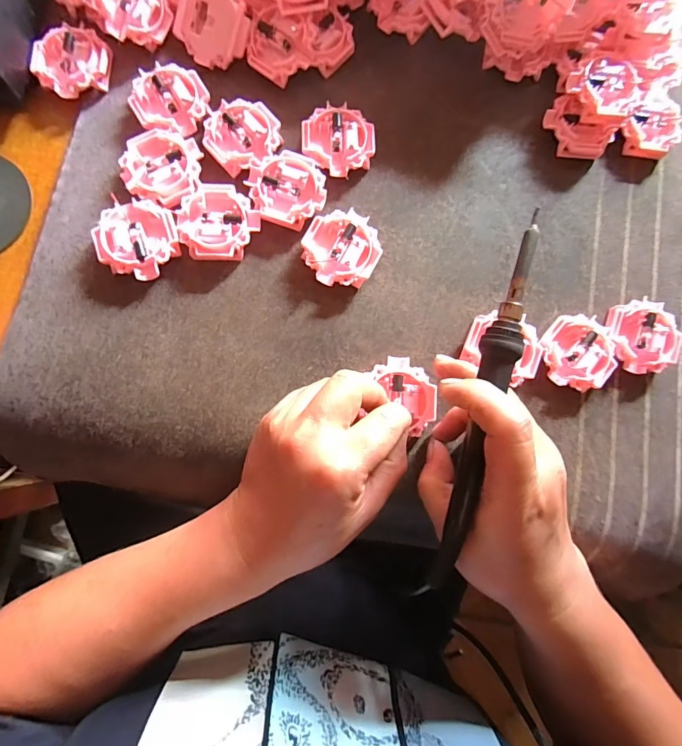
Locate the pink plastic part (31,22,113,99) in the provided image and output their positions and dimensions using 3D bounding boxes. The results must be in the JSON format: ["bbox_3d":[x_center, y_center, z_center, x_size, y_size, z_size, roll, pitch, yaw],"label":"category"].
[{"bbox_3d":[-0.195,-0.226,0.289,0.052,0.015,0.048,1,82,-5],"label":"pink plastic part"}]

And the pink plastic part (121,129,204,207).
[{"bbox_3d":[-0.125,-0.143,0.281,0.050,0.017,0.052,5,81,-4],"label":"pink plastic part"}]

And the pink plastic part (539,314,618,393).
[{"bbox_3d":[0.169,-0.015,0.285,0.051,0.013,0.052,1,82,-5],"label":"pink plastic part"}]

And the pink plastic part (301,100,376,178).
[{"bbox_3d":[-0.002,-0.170,0.293,0.051,0.015,0.051,1,82,-5],"label":"pink plastic part"}]

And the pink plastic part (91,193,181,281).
[{"bbox_3d":[-0.138,-0.091,0.271,0.051,0.016,0.052,23,81,-1],"label":"pink plastic part"}]

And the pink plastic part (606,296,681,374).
[{"bbox_3d":[0.220,-0.026,0.291,0.051,0.015,0.052,-11,83,-6],"label":"pink plastic part"}]

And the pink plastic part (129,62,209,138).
[{"bbox_3d":[-0.124,-0.195,0.289,0.051,0.015,0.051,10,81,-3],"label":"pink plastic part"}]

